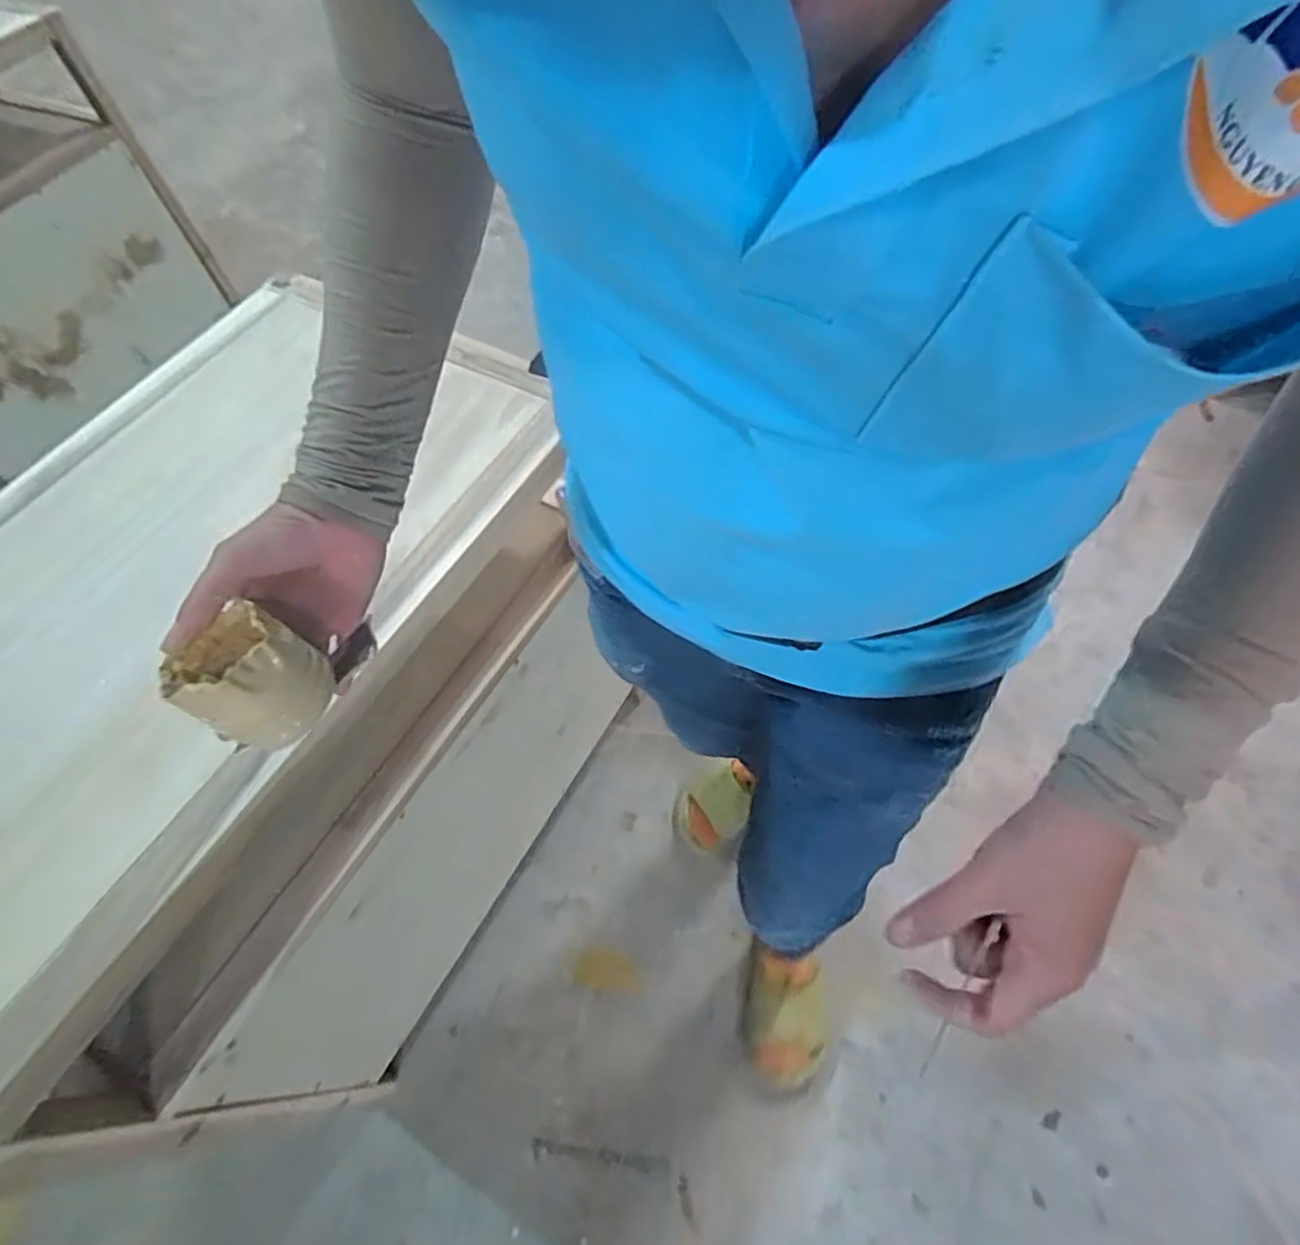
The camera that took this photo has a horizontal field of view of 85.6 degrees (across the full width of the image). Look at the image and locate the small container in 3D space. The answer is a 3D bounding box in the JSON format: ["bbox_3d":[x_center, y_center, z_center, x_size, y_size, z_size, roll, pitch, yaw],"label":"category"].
[{"bbox_3d":[-0.211,0.027,0.368,0.066,0.049,0.068,0,54,0],"label":"small container"}]

